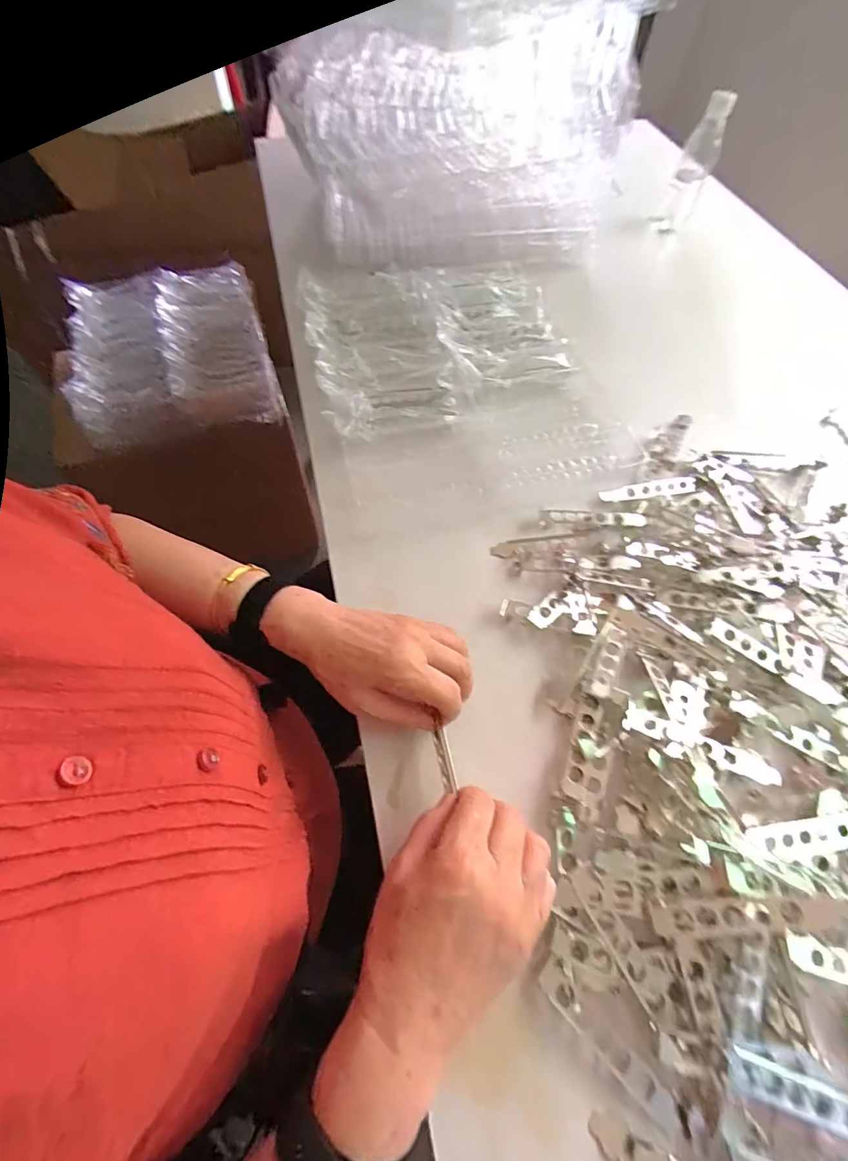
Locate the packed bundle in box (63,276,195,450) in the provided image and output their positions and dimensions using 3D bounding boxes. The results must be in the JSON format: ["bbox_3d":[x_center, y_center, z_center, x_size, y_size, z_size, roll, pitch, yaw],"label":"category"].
[{"bbox_3d":[-0.568,-0.432,0.882,0.160,0.093,0.391,-19,63,-12],"label":"packed bundle in box"}]

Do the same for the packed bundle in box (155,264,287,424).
[{"bbox_3d":[-0.427,-0.493,0.972,0.183,0.124,0.398,-16,63,-11],"label":"packed bundle in box"}]

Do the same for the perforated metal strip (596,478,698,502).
[{"bbox_3d":[0.262,-0.104,0.544,0.113,0.008,0.023,-8,62,-7],"label":"perforated metal strip"}]

